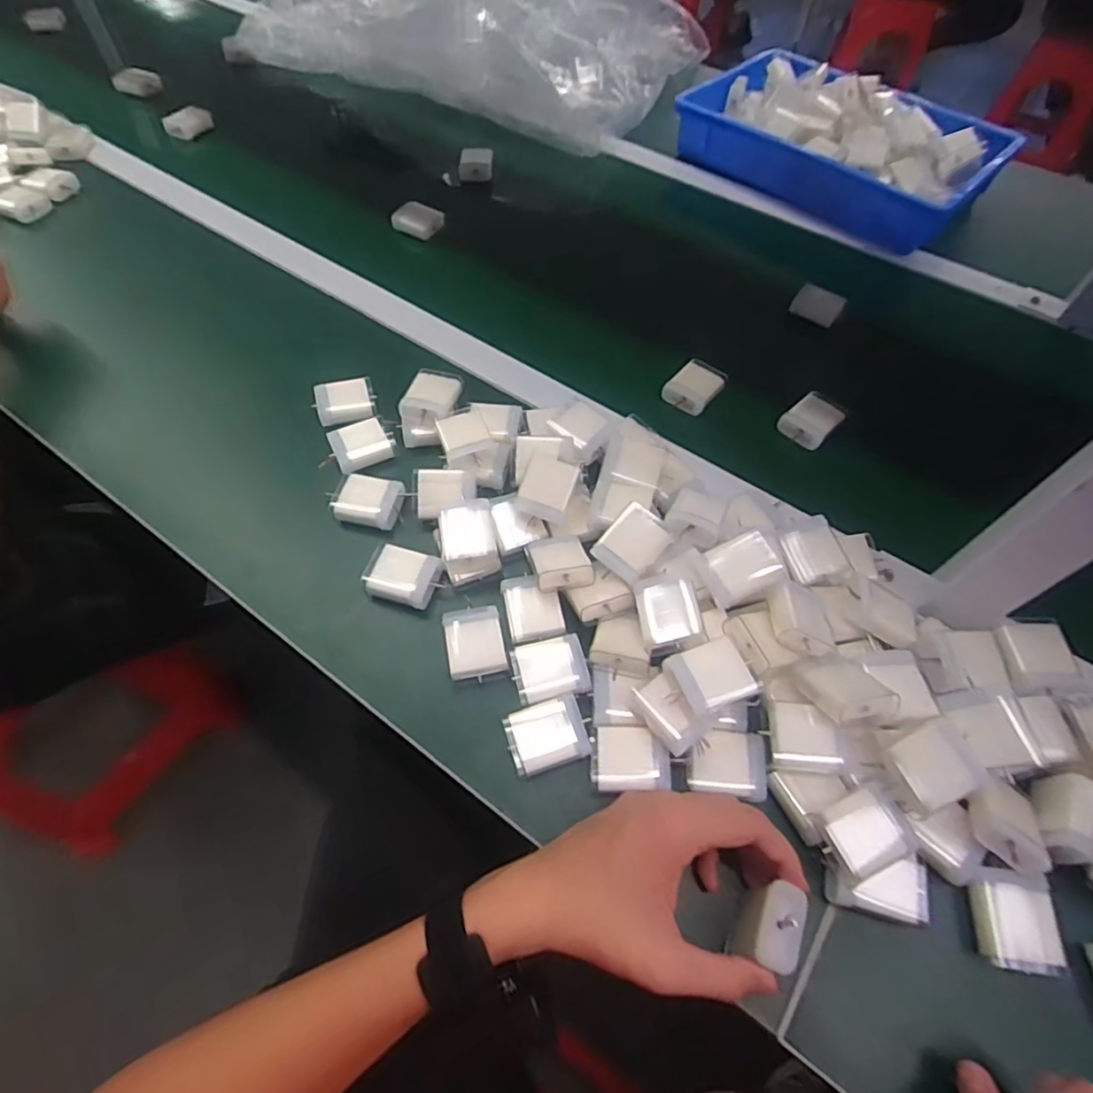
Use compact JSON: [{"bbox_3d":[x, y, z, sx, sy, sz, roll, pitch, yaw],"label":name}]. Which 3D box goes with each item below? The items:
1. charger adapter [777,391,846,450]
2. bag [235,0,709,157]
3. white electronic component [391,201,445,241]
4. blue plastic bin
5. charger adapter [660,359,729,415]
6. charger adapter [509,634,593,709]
[{"bbox_3d":[0.246,-0.116,0.560,0.052,0.021,0.044,-36,65,-22],"label":"charger adapter"},{"bbox_3d":[-0.131,-0.822,0.937,0.663,0.128,0.395,26,60,15],"label":"bag"},{"bbox_3d":[-0.152,-0.381,0.711,0.055,0.018,0.042,20,58,11],"label":"white electronic component"},{"bbox_3d":[0.371,-0.520,0.778,0.359,0.090,0.236,37,63,20],"label":"blue plastic bin"},{"bbox_3d":[0.142,-0.153,0.580,0.045,0.018,0.056,35,63,20],"label":"charger adapter"},{"bbox_3d":[0.002,0.085,0.428,0.050,0.014,0.043,-10,58,-8],"label":"charger adapter"}]

